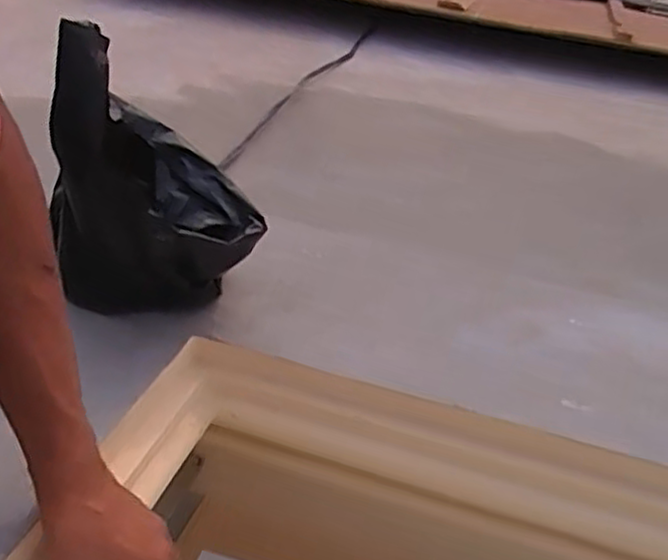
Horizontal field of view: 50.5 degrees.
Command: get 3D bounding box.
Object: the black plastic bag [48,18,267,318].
[{"bbox_3d":[-0.160,-0.071,0.613,0.190,0.251,0.095,13,35,12],"label":"black plastic bag"}]

